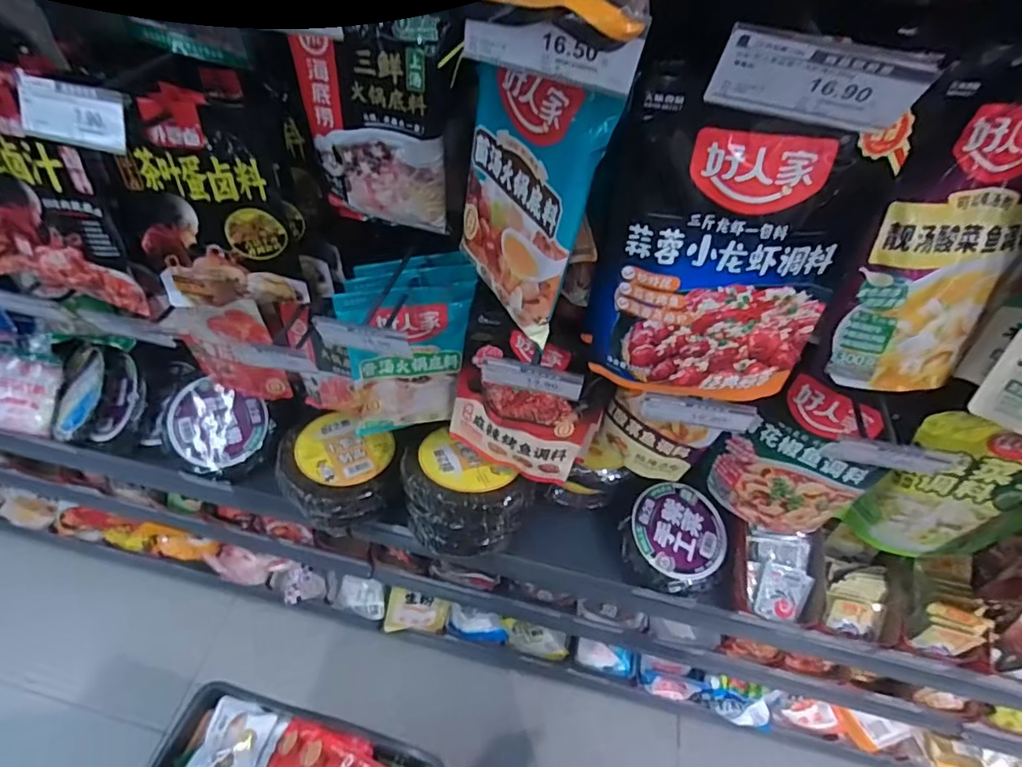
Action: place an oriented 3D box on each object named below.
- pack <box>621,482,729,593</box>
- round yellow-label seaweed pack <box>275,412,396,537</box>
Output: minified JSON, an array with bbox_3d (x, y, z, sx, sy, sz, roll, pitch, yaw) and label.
[{"bbox_3d":[0.281,0.260,0.947,0.172,0.039,0.178,1,53,-2],"label":"pack"},{"bbox_3d":[-0.294,0.144,0.917,0.180,0.099,0.172,1,53,-2],"label":"round yellow-label seaweed pack"}]

